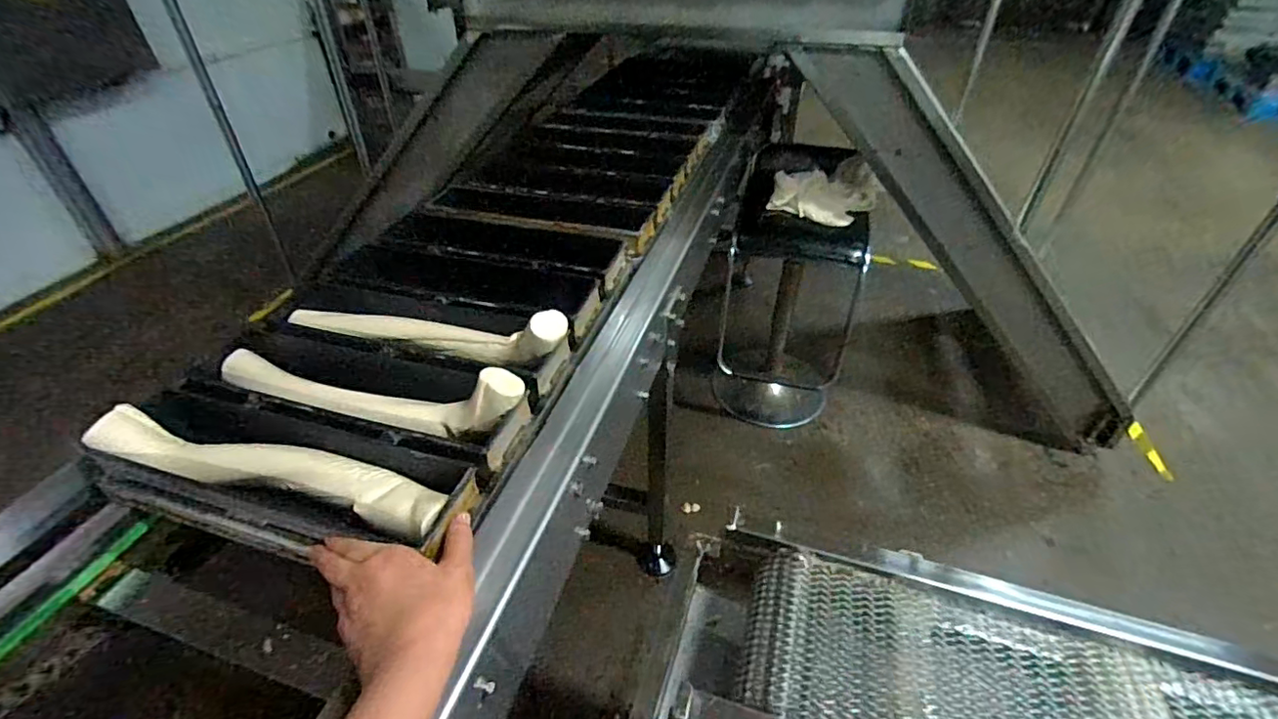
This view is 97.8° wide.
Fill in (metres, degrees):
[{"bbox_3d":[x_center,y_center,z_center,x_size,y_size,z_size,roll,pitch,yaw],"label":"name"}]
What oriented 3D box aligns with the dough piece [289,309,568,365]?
[{"bbox_3d":[-0.267,-0.050,0.691,0.368,0.074,0.055,10,43,9],"label":"dough piece"}]

